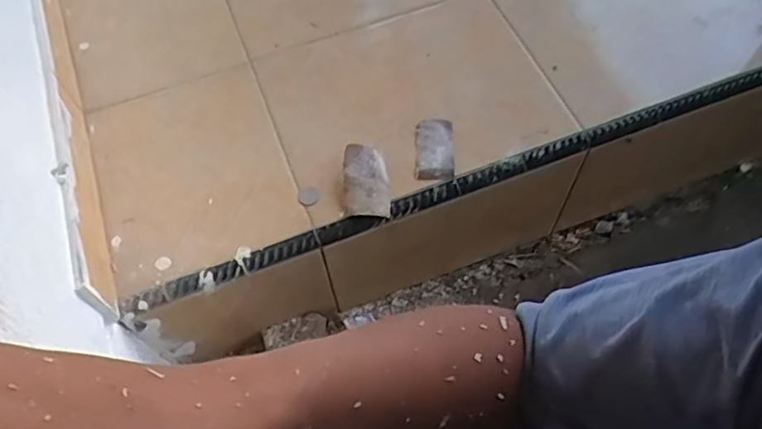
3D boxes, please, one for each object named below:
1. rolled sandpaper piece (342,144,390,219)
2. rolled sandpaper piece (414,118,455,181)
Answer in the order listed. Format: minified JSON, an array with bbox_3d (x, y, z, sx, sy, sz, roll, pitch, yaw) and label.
[{"bbox_3d":[-0.019,-0.046,0.811,0.061,0.023,0.099,-2,61,2],"label":"rolled sandpaper piece"},{"bbox_3d":[0.075,-0.094,0.849,0.054,0.016,0.102,1,61,3],"label":"rolled sandpaper piece"}]

